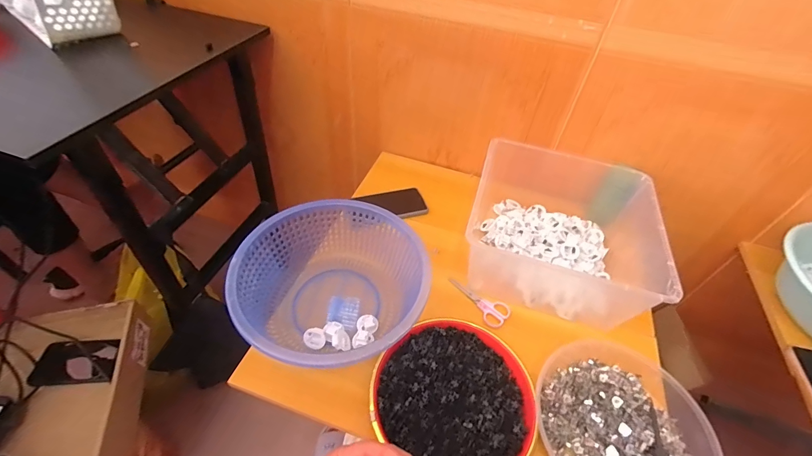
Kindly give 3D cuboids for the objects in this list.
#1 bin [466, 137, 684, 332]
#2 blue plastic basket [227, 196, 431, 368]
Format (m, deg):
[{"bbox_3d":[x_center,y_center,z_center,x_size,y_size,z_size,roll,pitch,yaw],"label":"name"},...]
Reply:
[{"bbox_3d":[0.277,-0.021,0.671,0.293,0.130,0.344,14,49,8],"label":"bin"},{"bbox_3d":[-0.106,0.089,0.558,0.265,0.109,0.264,2,48,-2],"label":"blue plastic basket"}]

